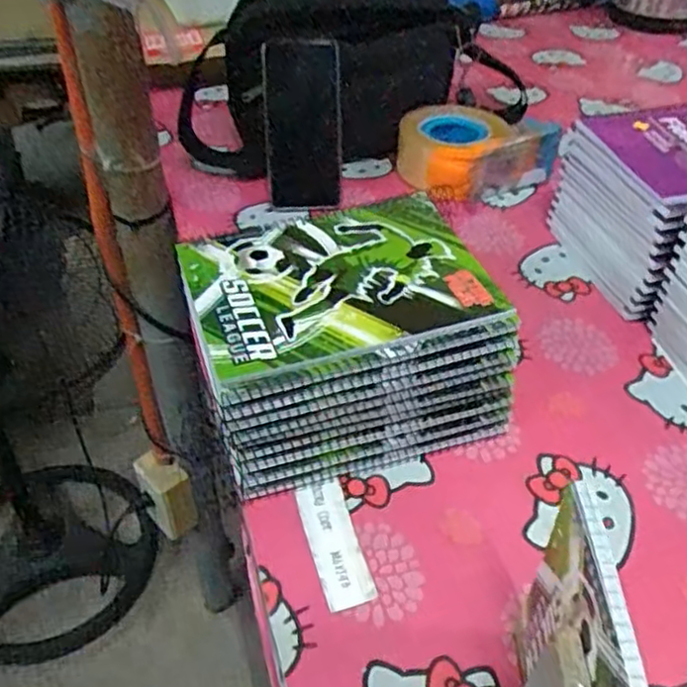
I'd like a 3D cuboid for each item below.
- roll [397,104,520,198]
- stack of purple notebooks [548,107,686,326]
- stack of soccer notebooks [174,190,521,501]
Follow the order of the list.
[{"bbox_3d":[0.129,-0.209,0.765,0.118,0.070,0.118,0,43,0],"label":"roll"},{"bbox_3d":[0.323,-0.127,0.642,0.196,0.120,0.170,-11,44,-12],"label":"stack of purple notebooks"},{"bbox_3d":[0.000,-0.001,0.506,0.196,0.114,0.155,-13,45,-13],"label":"stack of soccer notebooks"}]

